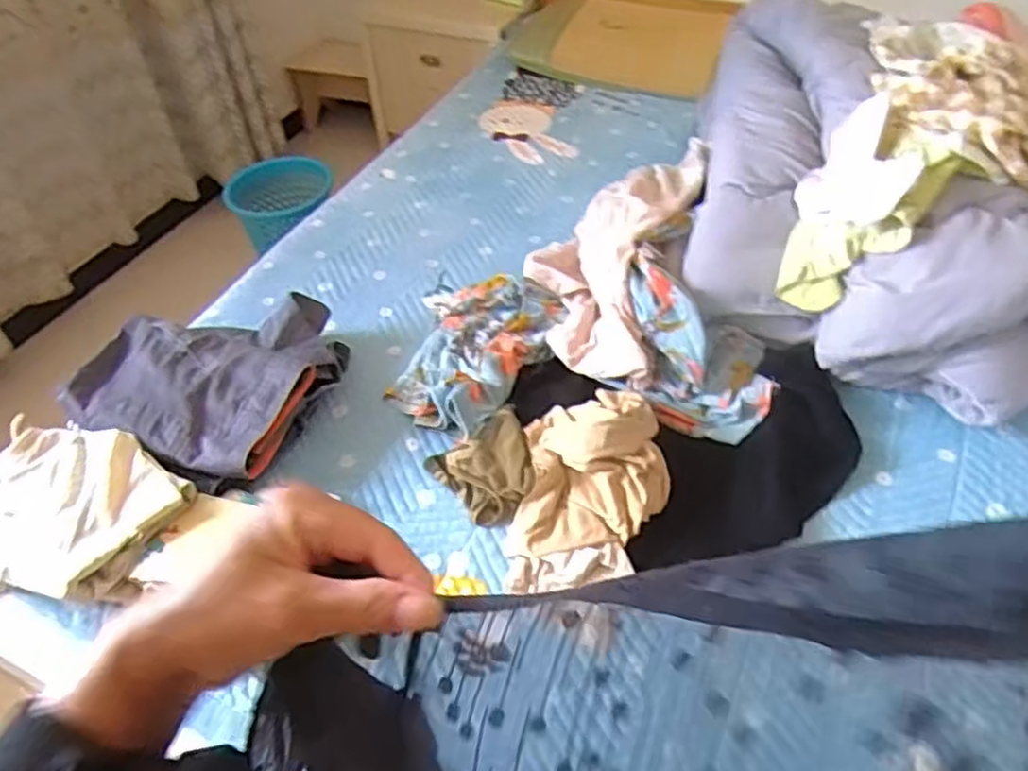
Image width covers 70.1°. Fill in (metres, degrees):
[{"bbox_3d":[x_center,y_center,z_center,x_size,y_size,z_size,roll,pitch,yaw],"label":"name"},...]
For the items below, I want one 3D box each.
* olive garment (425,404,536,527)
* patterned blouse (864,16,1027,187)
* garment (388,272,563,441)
[{"bbox_3d":[-0.036,0.118,1.045,0.139,0.050,0.152,-23,50,-17],"label":"olive garment"},{"bbox_3d":[0.738,-0.429,1.129,0.362,0.131,0.410,9,48,12],"label":"patterned blouse"},{"bbox_3d":[-0.069,-0.068,1.207,0.248,0.068,0.364,10,48,12],"label":"garment"}]

